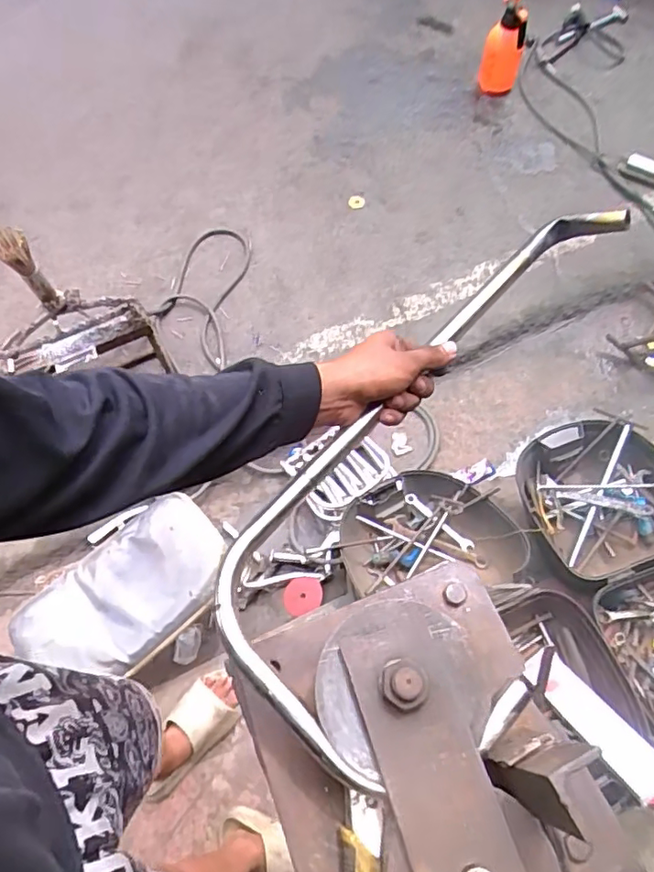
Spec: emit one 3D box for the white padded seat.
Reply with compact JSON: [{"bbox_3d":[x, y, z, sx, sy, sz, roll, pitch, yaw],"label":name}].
[{"bbox_3d":[-0.440,0.347,1.276,0.448,0.064,0.253,-36,69,-14],"label":"white padded seat"}]

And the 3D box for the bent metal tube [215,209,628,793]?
[{"bbox_3d":[0.124,-0.013,0.524,0.183,0.039,0.586,32,68,18],"label":"bent metal tube"}]

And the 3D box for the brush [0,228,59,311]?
[{"bbox_3d":[-0.774,-0.423,1.501,0.083,0.228,0.090,-34,68,-12],"label":"brush"}]

